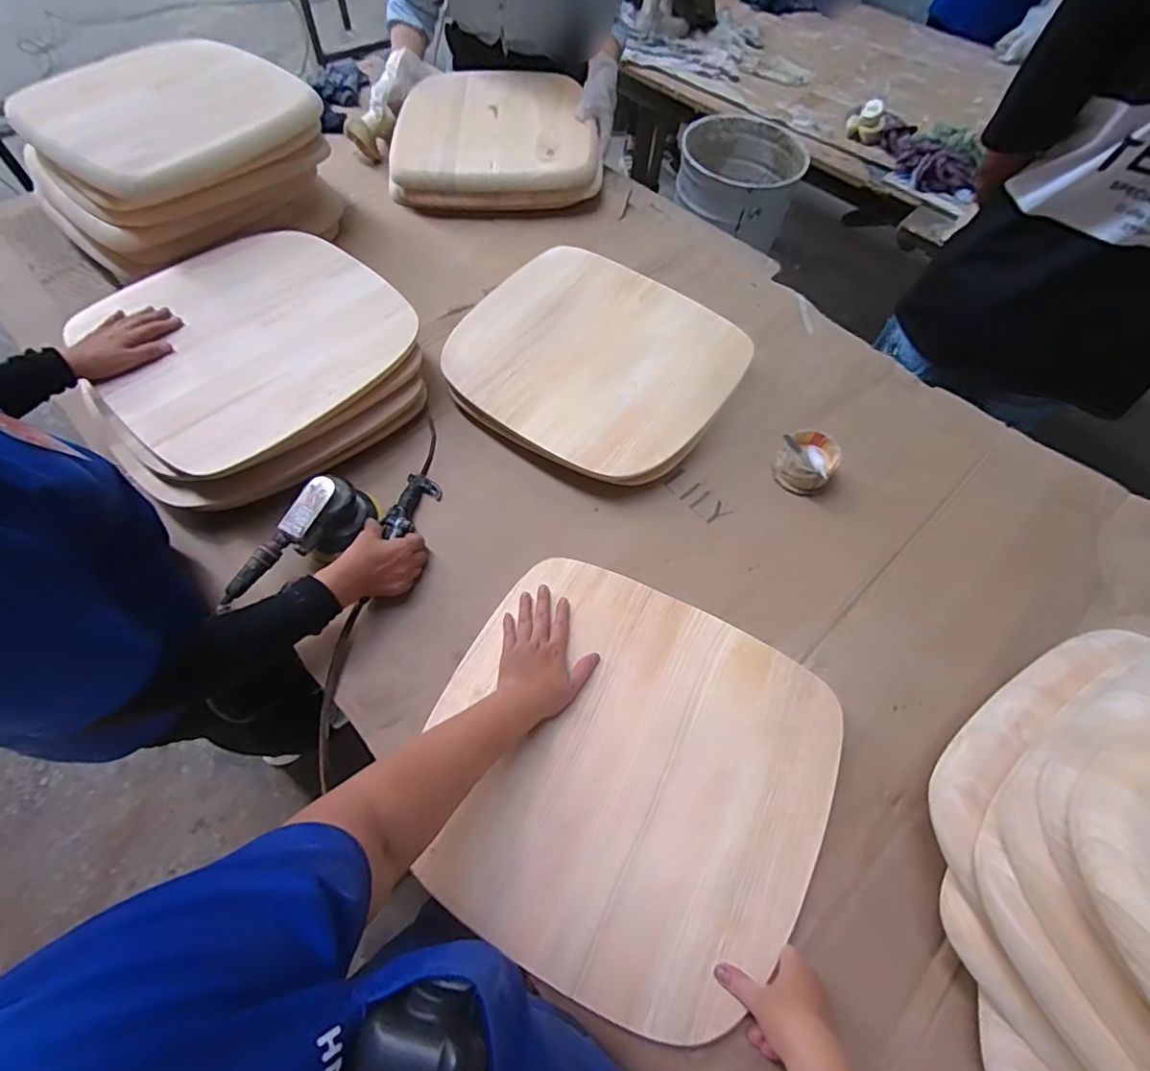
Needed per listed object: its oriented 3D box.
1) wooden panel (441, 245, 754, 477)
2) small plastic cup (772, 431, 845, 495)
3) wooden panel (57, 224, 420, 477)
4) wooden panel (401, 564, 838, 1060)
[{"bbox_3d":[0.036,-0.304,0.904,0.436,0.029,0.412,32,65,14],"label":"wooden panel"},{"bbox_3d":[0.354,-0.113,0.840,0.084,0.051,0.091,0,61,-1],"label":"small plastic cup"},{"bbox_3d":[-0.507,-0.316,0.848,0.466,0.033,0.405,39,67,18],"label":"wooden panel"},{"bbox_3d":[0.052,0.255,0.624,0.431,0.020,0.409,25,64,12],"label":"wooden panel"}]

